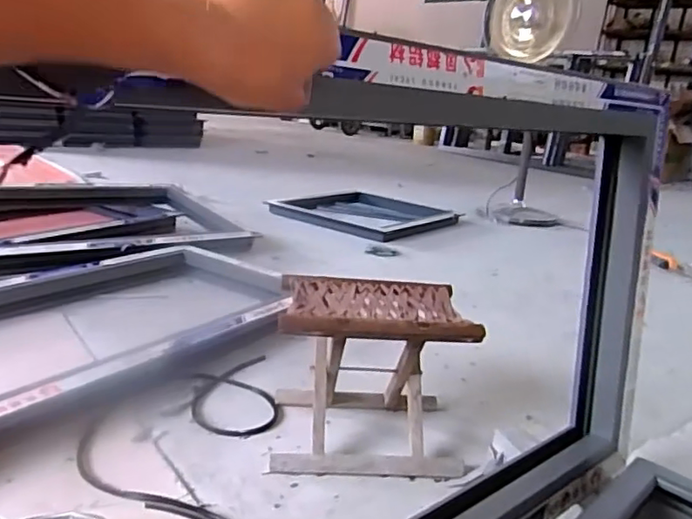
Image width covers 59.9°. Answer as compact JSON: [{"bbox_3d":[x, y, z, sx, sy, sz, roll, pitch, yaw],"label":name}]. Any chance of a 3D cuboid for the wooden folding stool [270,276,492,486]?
[{"bbox_3d":[0.040,0.192,1.049,0.306,0.266,0.242,4,16,-5],"label":"wooden folding stool"}]

